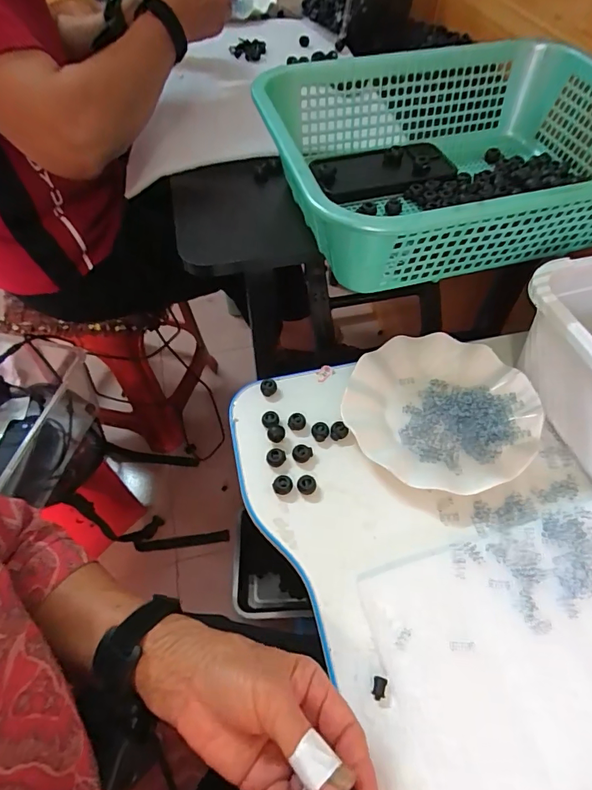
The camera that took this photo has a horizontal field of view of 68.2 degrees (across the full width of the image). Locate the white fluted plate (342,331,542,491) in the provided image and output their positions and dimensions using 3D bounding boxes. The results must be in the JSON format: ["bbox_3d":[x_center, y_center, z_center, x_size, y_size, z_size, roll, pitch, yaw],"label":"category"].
[{"bbox_3d":[0.145,0.016,0.449,0.180,0.037,0.182,0,55,0],"label":"white fluted plate"}]

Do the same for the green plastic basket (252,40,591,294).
[{"bbox_3d":[0.169,-0.248,0.456,0.387,0.101,0.302,-12,56,-8],"label":"green plastic basket"}]

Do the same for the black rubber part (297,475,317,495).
[{"bbox_3d":[0.010,0.083,0.405,0.017,0.011,0.016,0,55,0],"label":"black rubber part"}]

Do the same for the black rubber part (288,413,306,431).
[{"bbox_3d":[0.001,0.027,0.444,0.018,0.013,0.012,0,55,1],"label":"black rubber part"}]

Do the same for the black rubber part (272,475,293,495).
[{"bbox_3d":[-0.012,0.084,0.406,0.018,0.011,0.015,0,55,1],"label":"black rubber part"}]

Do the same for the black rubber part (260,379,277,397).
[{"bbox_3d":[-0.029,-0.009,0.469,0.017,0.010,0.016,6,55,5],"label":"black rubber part"}]

